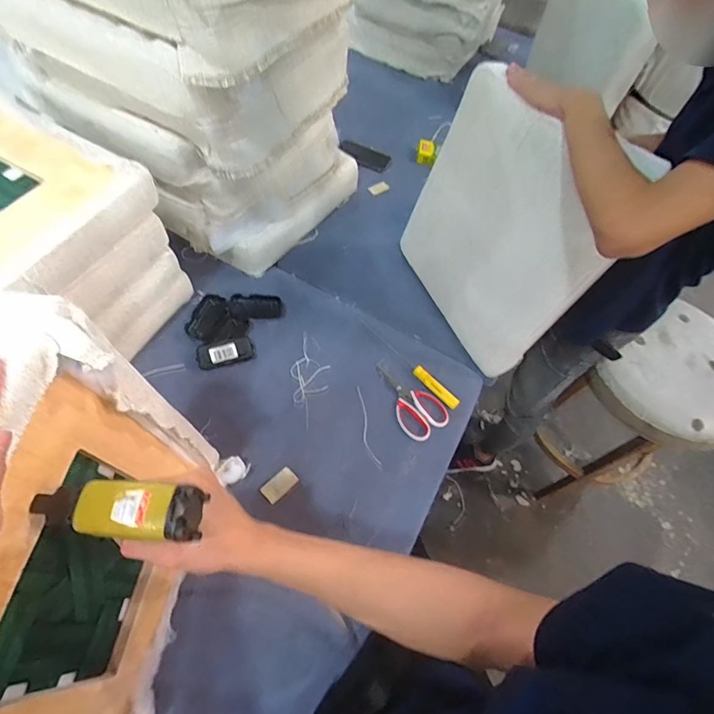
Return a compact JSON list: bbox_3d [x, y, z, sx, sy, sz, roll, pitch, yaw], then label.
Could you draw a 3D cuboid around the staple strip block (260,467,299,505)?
[{"bbox_3d":[-0.139,0.230,0.753,0.063,0.007,0.037,-37,70,-26],"label":"staple strip block"}]

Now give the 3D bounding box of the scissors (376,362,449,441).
[{"bbox_3d":[0.103,0.083,0.870,0.095,0.007,0.186,-28,67,-23],"label":"scissors"}]

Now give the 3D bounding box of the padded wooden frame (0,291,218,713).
[{"bbox_3d":[-0.277,0.220,0.428,0.096,0.406,0.386,0,56,-2],"label":"padded wooden frame"}]

